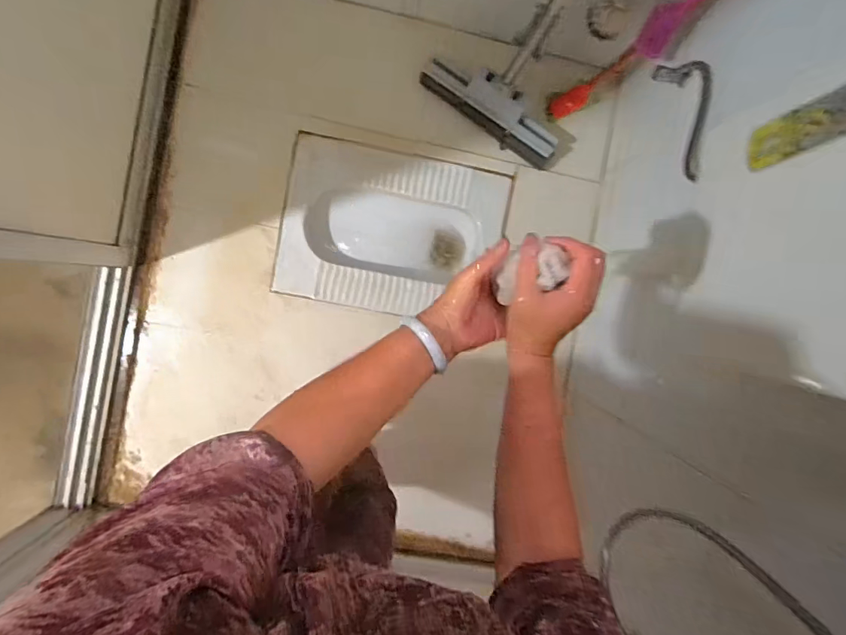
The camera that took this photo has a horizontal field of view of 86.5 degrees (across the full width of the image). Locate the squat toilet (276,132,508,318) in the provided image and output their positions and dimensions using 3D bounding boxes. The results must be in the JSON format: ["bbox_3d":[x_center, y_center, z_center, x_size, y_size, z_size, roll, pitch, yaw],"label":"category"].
[{"bbox_3d":[-0.080,-0.222,1.211,0.543,0.150,0.398,10,93,-4],"label":"squat toilet"}]

